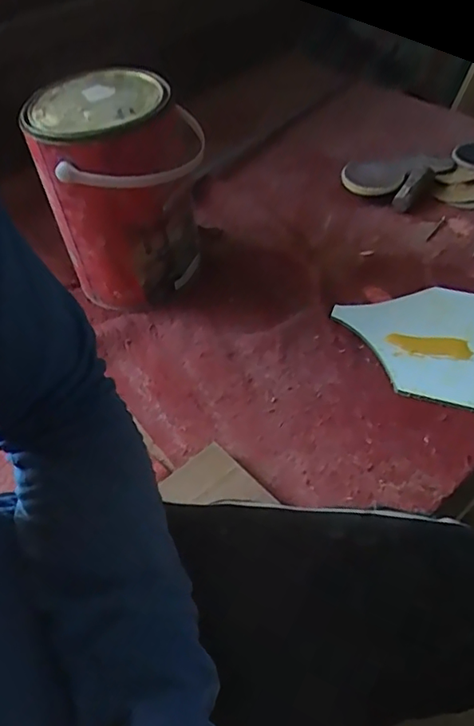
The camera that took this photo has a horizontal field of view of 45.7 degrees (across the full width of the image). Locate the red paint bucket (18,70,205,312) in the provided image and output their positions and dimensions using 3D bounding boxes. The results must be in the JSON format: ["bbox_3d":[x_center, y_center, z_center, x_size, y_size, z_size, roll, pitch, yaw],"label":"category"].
[{"bbox_3d":[-0.136,-0.208,0.707,0.181,0.243,0.179,-2,50,2],"label":"red paint bucket"}]

